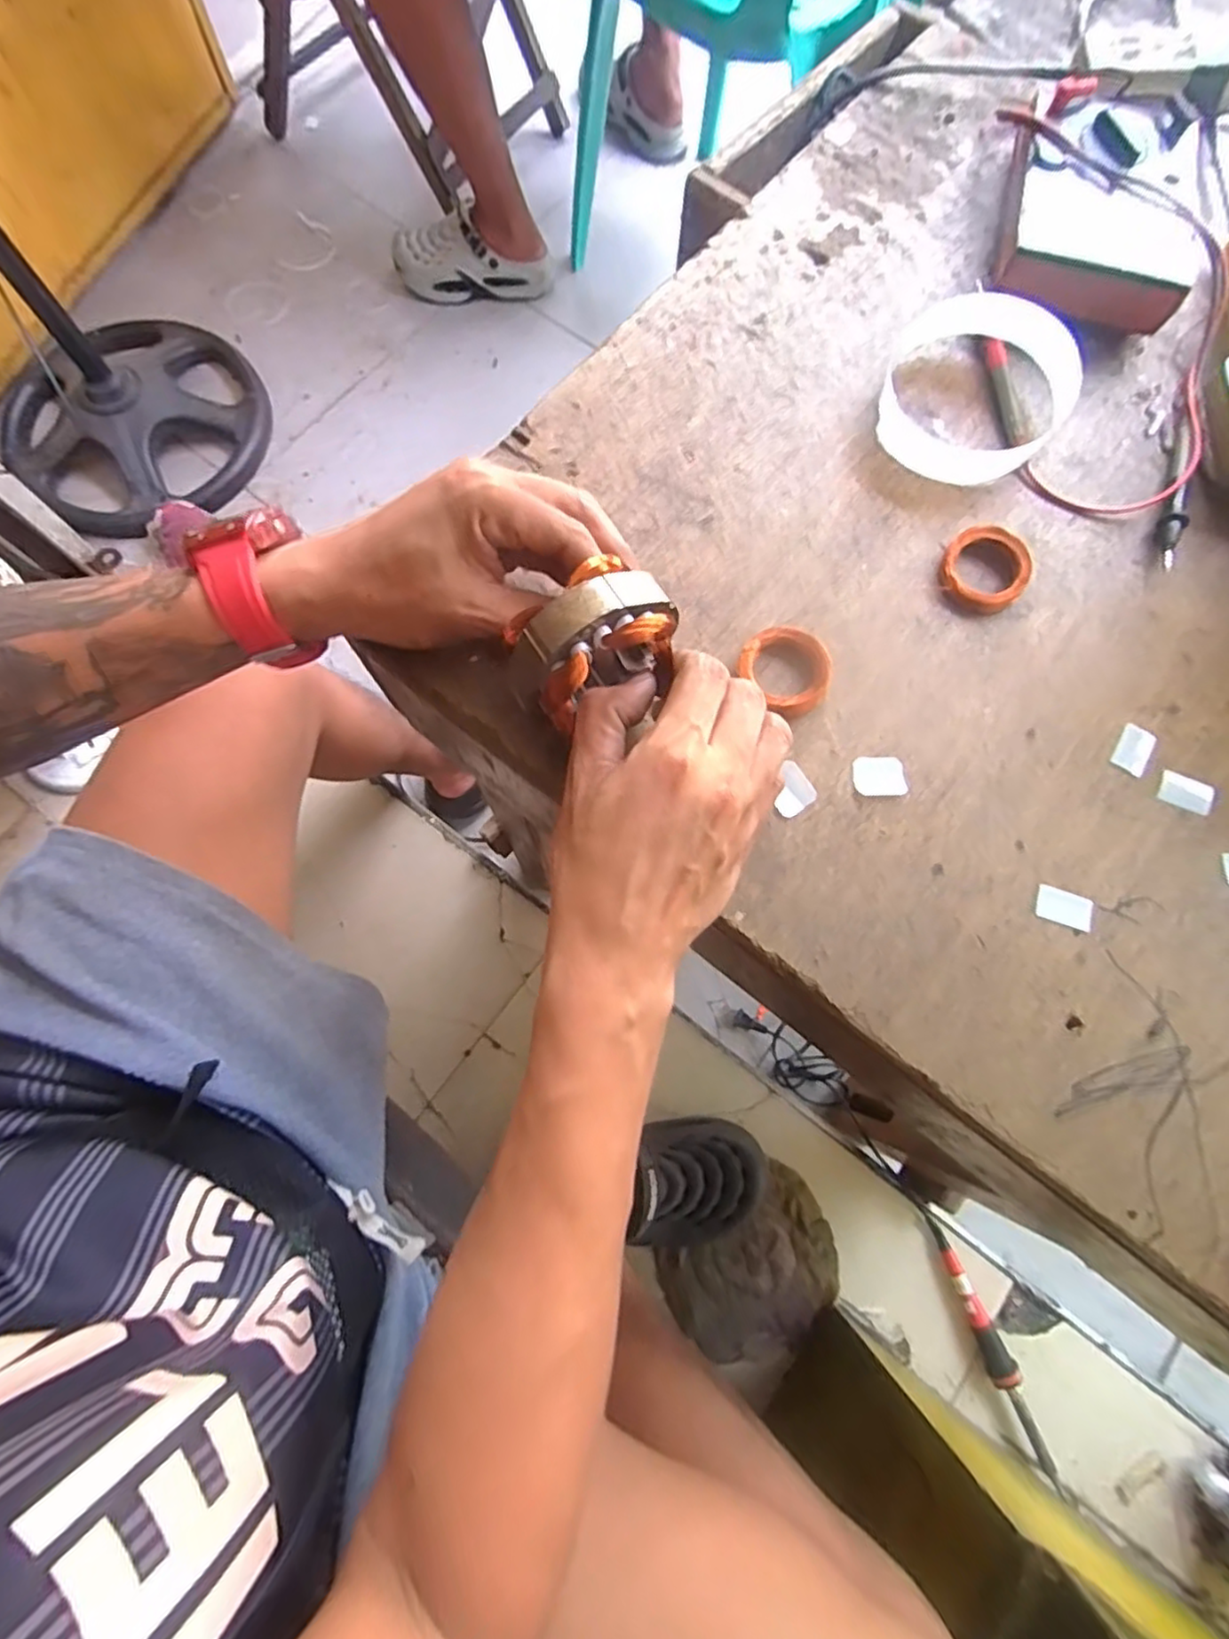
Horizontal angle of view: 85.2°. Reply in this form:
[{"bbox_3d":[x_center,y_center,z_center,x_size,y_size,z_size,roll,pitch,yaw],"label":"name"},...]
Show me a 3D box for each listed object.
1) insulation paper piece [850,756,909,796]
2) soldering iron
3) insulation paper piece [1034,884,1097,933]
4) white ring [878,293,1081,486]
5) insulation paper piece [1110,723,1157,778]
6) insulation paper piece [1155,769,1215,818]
[{"bbox_3d":[0.129,-0.021,0.325,0.024,0.004,0.020,-1,76,-1],"label":"insulation paper piece"},{"bbox_3d":[0.378,0.531,0.660,0.025,0.032,0.253,-18,77,-6],"label":"soldering iron"},{"bbox_3d":[0.210,0.041,0.311,0.026,0.004,0.016,17,76,3],"label":"insulation paper piece"},{"bbox_3d":[0.199,-0.235,0.362,0.093,0.039,0.096,0,76,-1],"label":"white ring"},{"bbox_3d":[0.257,-0.035,0.330,0.017,0.004,0.024,30,77,6],"label":"insulation paper piece"},{"bbox_3d":[0.279,-0.013,0.325,0.025,0.004,0.017,22,76,4],"label":"insulation paper piece"}]

